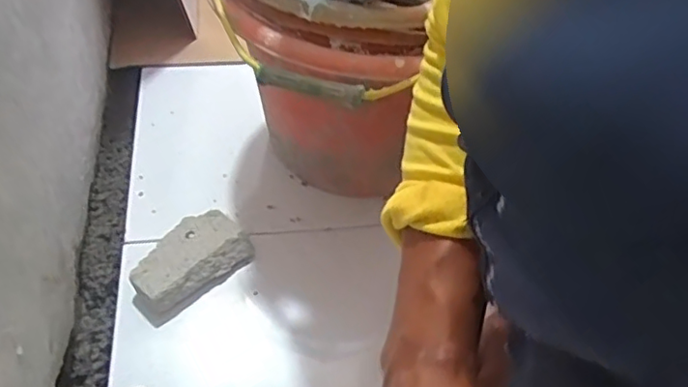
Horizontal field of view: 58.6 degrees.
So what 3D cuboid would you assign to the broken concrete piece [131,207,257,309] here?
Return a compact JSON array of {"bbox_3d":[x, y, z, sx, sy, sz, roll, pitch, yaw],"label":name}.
[{"bbox_3d":[-0.134,0.056,0.528,0.099,0.026,0.058,-33,58,-31],"label":"broken concrete piece"}]

